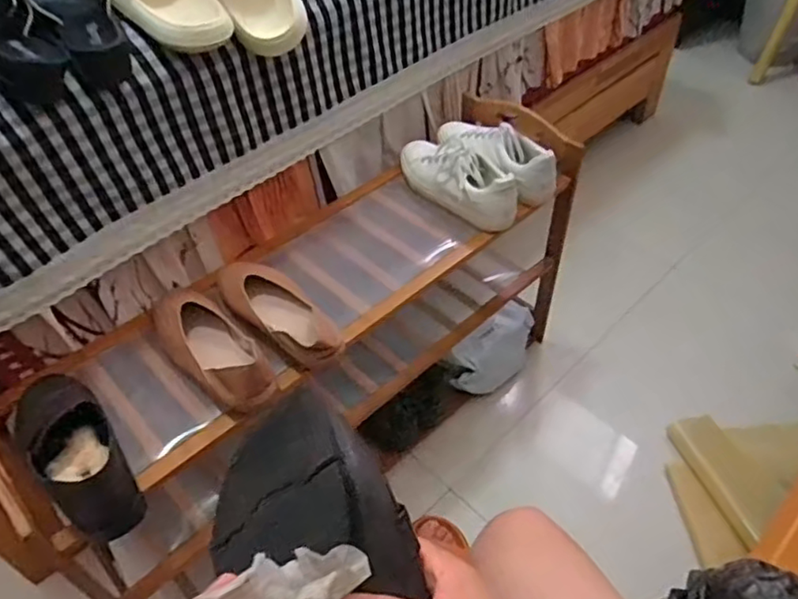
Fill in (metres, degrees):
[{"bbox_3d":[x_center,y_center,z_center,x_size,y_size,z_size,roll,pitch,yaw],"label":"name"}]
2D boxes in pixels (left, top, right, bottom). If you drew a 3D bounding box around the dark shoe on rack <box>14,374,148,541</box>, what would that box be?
[{"bbox_3d":[-0.348,0.153,0.665,0.228,0.066,0.084,34,56,30],"label":"dark shoe on rack"}]

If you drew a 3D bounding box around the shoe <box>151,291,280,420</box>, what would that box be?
[{"bbox_3d":[-0.228,0.057,0.757,0.083,0.058,0.237,-32,53,-26],"label":"shoe"}]

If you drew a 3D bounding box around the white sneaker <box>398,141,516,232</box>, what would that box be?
[{"bbox_3d":[0.083,-0.197,0.957,0.235,0.080,0.084,32,55,28],"label":"white sneaker"}]

